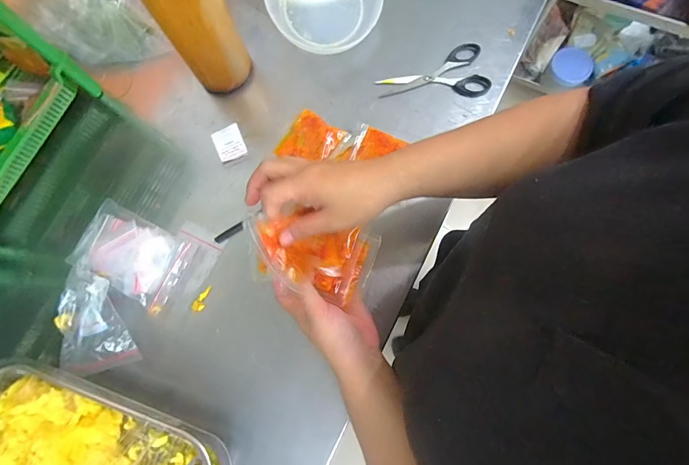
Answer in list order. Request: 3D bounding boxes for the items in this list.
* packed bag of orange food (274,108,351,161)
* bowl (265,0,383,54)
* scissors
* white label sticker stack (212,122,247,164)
[{"bbox_3d":[-0.045,-0.124,0.502,0.079,0.011,0.072,31,80,8],"label":"packed bag of orange food"},{"bbox_3d":[-0.027,-0.333,0.520,0.153,0.049,0.141,0,78,1],"label":"bowl"},{"bbox_3d":[0.123,-0.221,0.515,0.149,0.008,0.079,-9,78,-1],"label":"scissors"},{"bbox_3d":[-0.160,-0.124,0.509,0.039,0.005,0.052,-24,78,-4],"label":"white label sticker stack"}]

